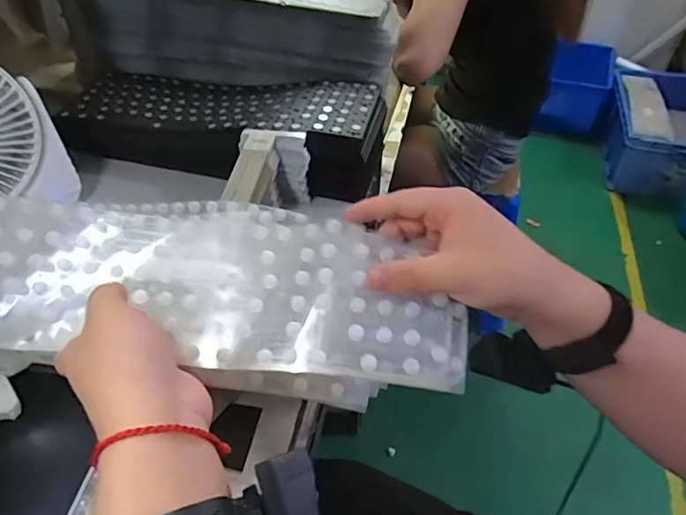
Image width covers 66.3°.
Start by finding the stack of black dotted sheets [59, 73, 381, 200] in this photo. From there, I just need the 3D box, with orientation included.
[{"bbox_3d":[-0.139,-0.160,0.627,0.360,0.077,0.126,12,46,11],"label":"stack of black dotted sheets"}]

